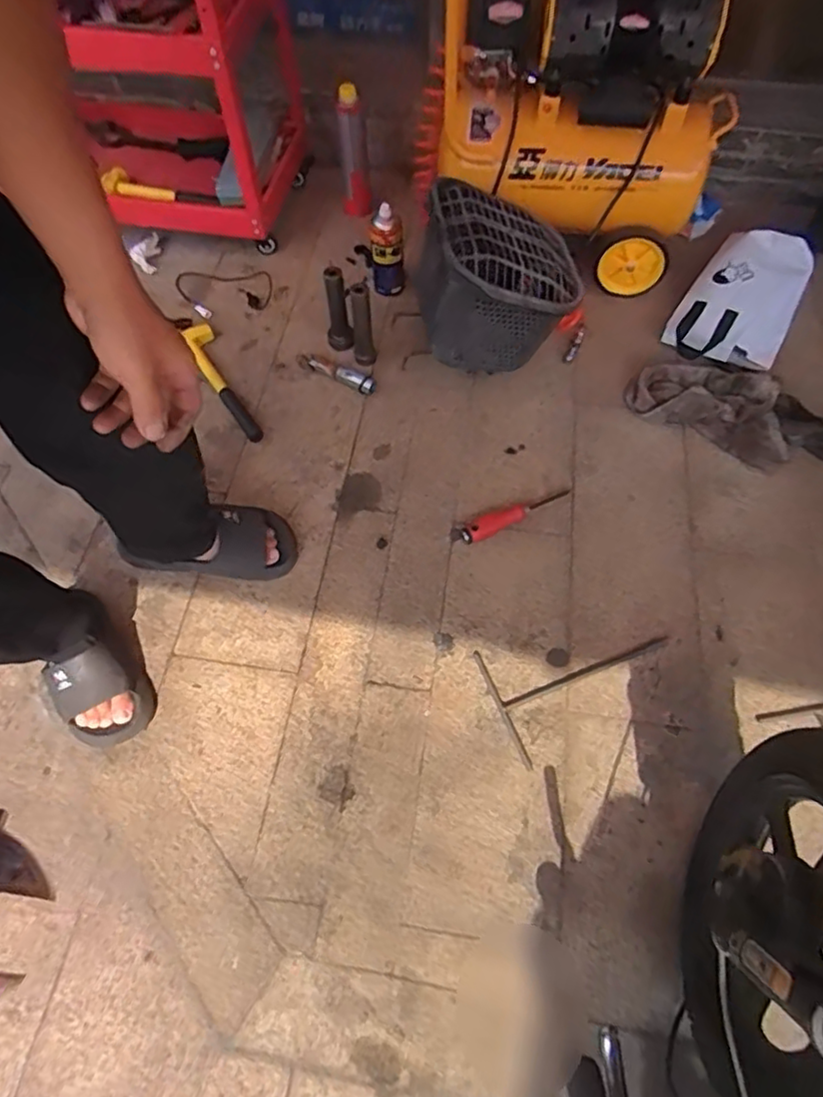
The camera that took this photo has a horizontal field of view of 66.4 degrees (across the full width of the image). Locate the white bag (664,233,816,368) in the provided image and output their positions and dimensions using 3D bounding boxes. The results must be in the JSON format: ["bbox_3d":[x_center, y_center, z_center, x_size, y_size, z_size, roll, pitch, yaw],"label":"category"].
[{"bbox_3d":[0.665,-0.499,1.266,0.214,0.102,0.335,25,63,13],"label":"white bag"}]

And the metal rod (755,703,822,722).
[{"bbox_3d":[0.598,0.235,0.928,0.187,0.004,0.011,-8,60,-5],"label":"metal rod"}]

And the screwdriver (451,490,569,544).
[{"bbox_3d":[0.175,-0.058,1.068,0.225,0.038,0.041,-23,63,-13],"label":"screwdriver"}]

